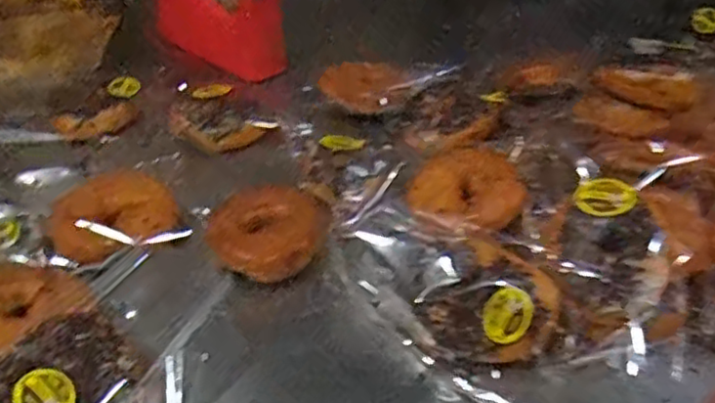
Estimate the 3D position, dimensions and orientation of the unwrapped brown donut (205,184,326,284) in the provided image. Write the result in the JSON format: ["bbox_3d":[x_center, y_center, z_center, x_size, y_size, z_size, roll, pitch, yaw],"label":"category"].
[{"bbox_3d":[-0.078,0.024,0.586,0.096,0.022,0.103,4,41,0],"label":"unwrapped brown donut"}]

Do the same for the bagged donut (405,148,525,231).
[{"bbox_3d":[0.092,-0.014,0.574,0.091,0.023,0.086,2,41,-2],"label":"bagged donut"}]

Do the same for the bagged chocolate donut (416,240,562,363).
[{"bbox_3d":[0.100,0.079,0.512,0.098,0.036,0.088,33,89,23],"label":"bagged chocolate donut"}]

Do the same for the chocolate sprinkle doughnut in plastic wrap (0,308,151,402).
[{"bbox_3d":[-0.180,0.120,0.424,0.092,0.030,0.093,29,47,26],"label":"chocolate sprinkle doughnut in plastic wrap"}]

